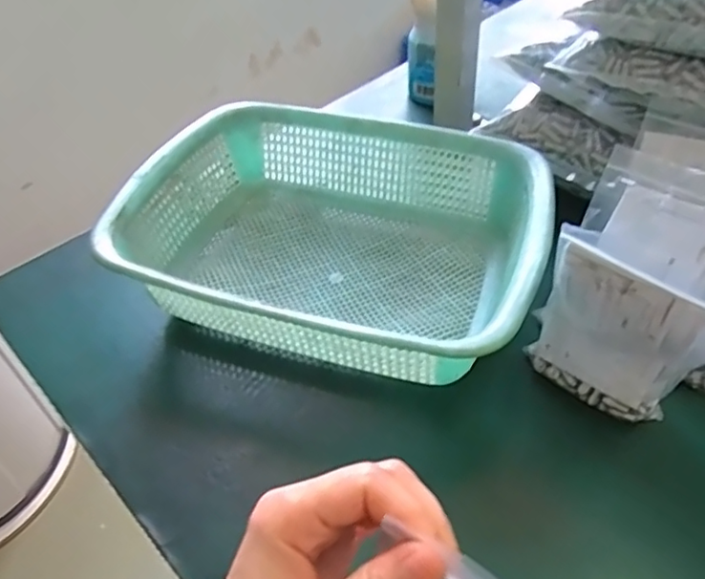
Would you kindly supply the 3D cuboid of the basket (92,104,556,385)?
[{"bbox_3d":[-0.015,-0.038,0.454,0.290,0.086,0.229,11,48,15],"label":"basket"}]

